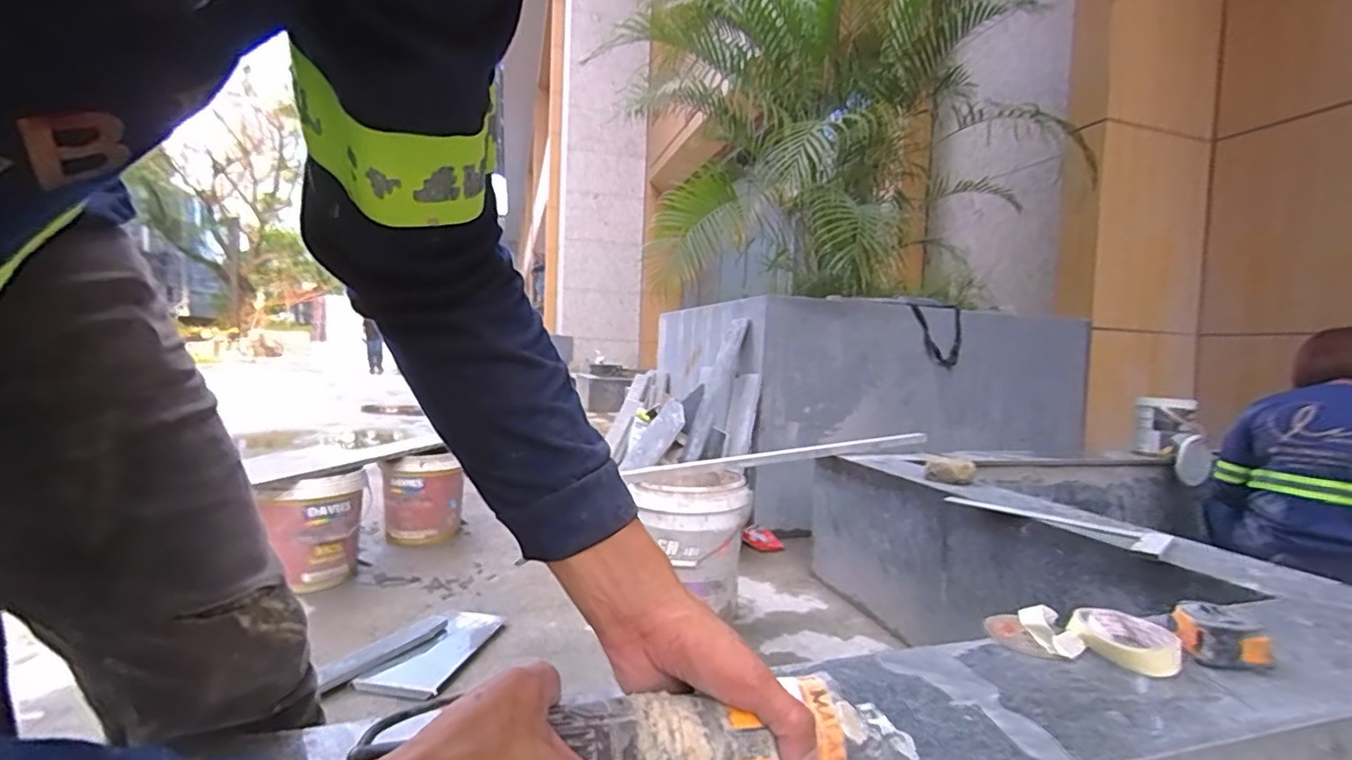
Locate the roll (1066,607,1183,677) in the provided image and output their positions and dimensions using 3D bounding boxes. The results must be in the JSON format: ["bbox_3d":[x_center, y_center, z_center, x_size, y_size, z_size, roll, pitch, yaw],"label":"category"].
[{"bbox_3d":[0.456,0.260,0.596,0.084,0.029,0.086,-2,4,-44],"label":"roll"}]

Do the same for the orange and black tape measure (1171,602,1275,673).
[{"bbox_3d":[0.544,0.259,0.585,0.077,0.045,0.062,3,4,43],"label":"orange and black tape measure"}]

